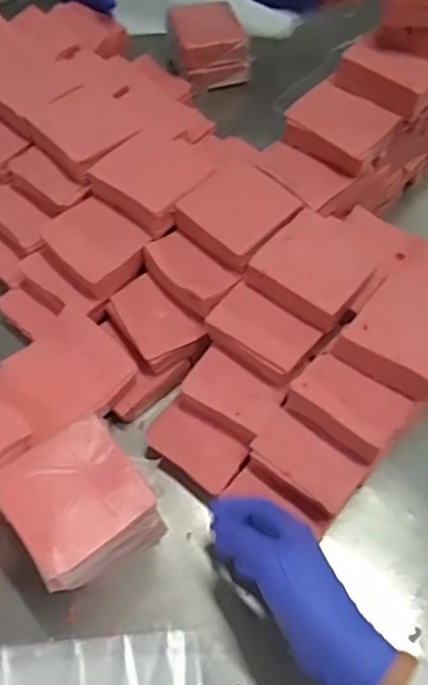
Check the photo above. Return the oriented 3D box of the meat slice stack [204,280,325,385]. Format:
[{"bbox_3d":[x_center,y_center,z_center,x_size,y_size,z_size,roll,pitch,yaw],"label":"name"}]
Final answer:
[{"bbox_3d":[0.043,-0.007,0.568,0.090,0.030,0.055,35,65,18],"label":"meat slice stack"}]

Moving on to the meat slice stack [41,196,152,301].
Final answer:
[{"bbox_3d":[-0.117,-0.094,0.619,0.077,0.033,0.096,-40,68,-22],"label":"meat slice stack"}]

